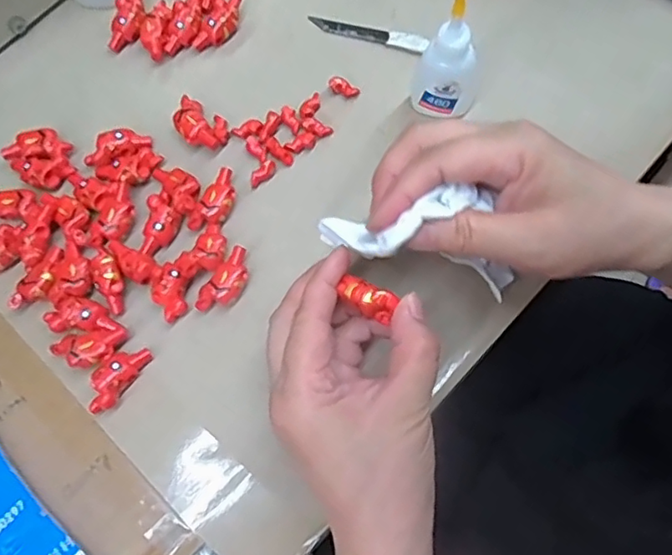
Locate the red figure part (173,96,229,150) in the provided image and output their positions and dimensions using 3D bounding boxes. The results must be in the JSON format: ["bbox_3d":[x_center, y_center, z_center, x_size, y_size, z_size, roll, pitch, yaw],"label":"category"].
[{"bbox_3d":[-0.080,-0.088,0.338,0.035,0.013,0.024,29,77,11],"label":"red figure part"}]

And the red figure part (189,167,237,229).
[{"bbox_3d":[-0.066,-0.042,0.323,0.019,0.012,0.038,19,75,9],"label":"red figure part"}]

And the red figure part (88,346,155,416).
[{"bbox_3d":[-0.113,0.051,0.294,0.017,0.013,0.037,29,77,11],"label":"red figure part"}]

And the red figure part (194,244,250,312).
[{"bbox_3d":[-0.058,0.004,0.307,0.019,0.014,0.039,38,79,13],"label":"red figure part"}]

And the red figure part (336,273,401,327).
[{"bbox_3d":[0.015,0.008,0.263,0.025,0.007,0.012,30,77,6],"label":"red figure part"}]

